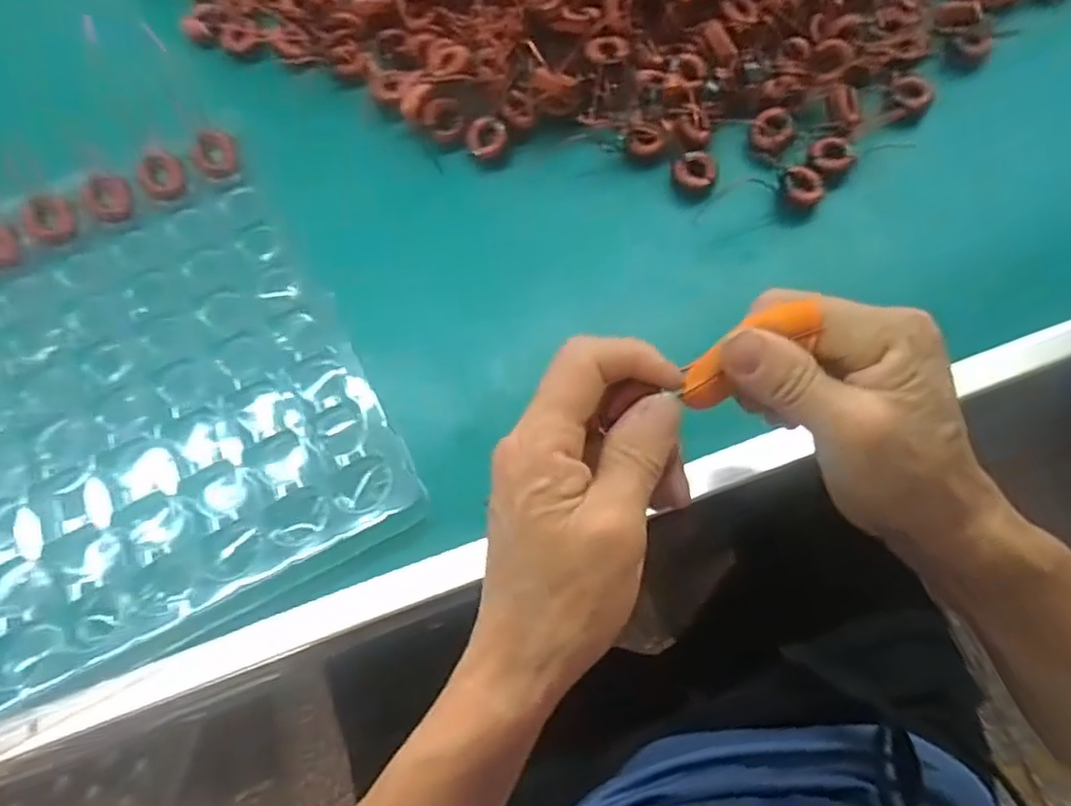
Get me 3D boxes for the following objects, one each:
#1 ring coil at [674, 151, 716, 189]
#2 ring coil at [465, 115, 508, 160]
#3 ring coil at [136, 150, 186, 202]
[{"bbox_3d":[0.097,-0.141,0.400,0.025,0.006,0.025,42,75,14],"label":"ring coil"},{"bbox_3d":[-0.030,-0.166,0.415,0.025,0.006,0.024,0,108,1],"label":"ring coil"},{"bbox_3d":[-0.228,-0.139,0.403,0.024,0.009,0.031,-38,74,-13],"label":"ring coil"}]

